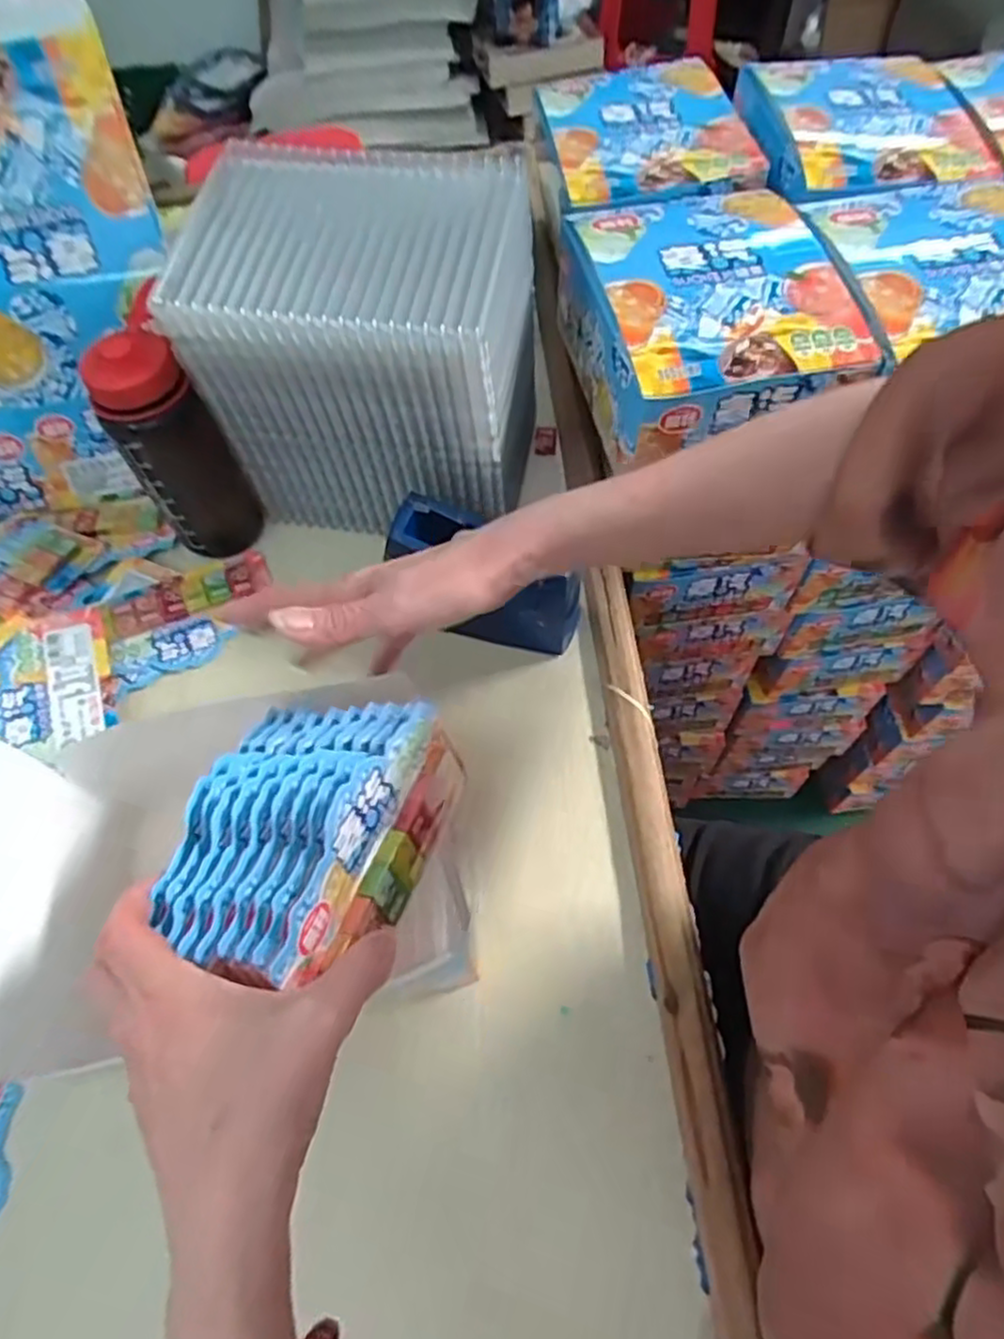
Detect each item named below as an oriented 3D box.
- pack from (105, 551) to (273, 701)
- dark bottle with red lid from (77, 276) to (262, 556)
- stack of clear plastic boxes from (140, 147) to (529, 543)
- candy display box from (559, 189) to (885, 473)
[{"bbox_3d":[-0.234,-0.040,0.546,0.128,0.018,0.073,-26,79,-18],"label":"pack"},{"bbox_3d":[-0.226,-0.155,0.508,0.065,0.168,0.057,-19,61,-8],"label":"dark bottle with red lid"},{"bbox_3d":[-0.087,-0.215,0.512,0.202,0.201,0.160,8,61,7],"label":"stack of clear plastic boxes"},{"bbox_3d":[0.139,-0.242,0.504,0.158,0.086,0.199,-10,60,-3],"label":"candy display box"}]

